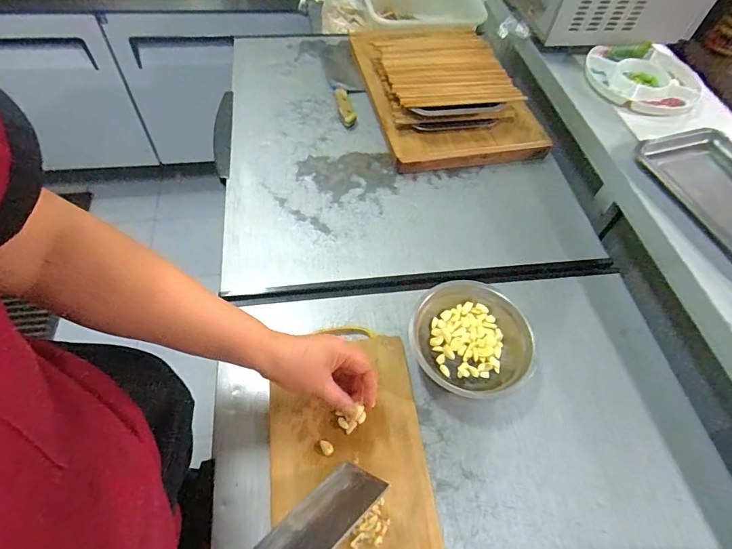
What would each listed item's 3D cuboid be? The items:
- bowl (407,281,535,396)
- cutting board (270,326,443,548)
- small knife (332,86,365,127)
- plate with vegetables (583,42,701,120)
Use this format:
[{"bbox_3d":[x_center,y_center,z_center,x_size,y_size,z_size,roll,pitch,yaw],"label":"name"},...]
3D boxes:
[{"bbox_3d":[0.142,0.091,0.565,0.163,0.051,0.168,2,56,-3],"label":"bowl"},{"bbox_3d":[-0.024,0.204,0.504,0.179,0.017,0.296,-5,57,-7],"label":"cutting board"},{"bbox_3d":[-0.028,-0.351,0.855,0.063,0.022,0.124,-8,57,-9],"label":"small knife"},{"bbox_3d":[0.586,-0.407,0.866,0.234,0.033,0.218,2,57,-3],"label":"plate with vegetables"}]

